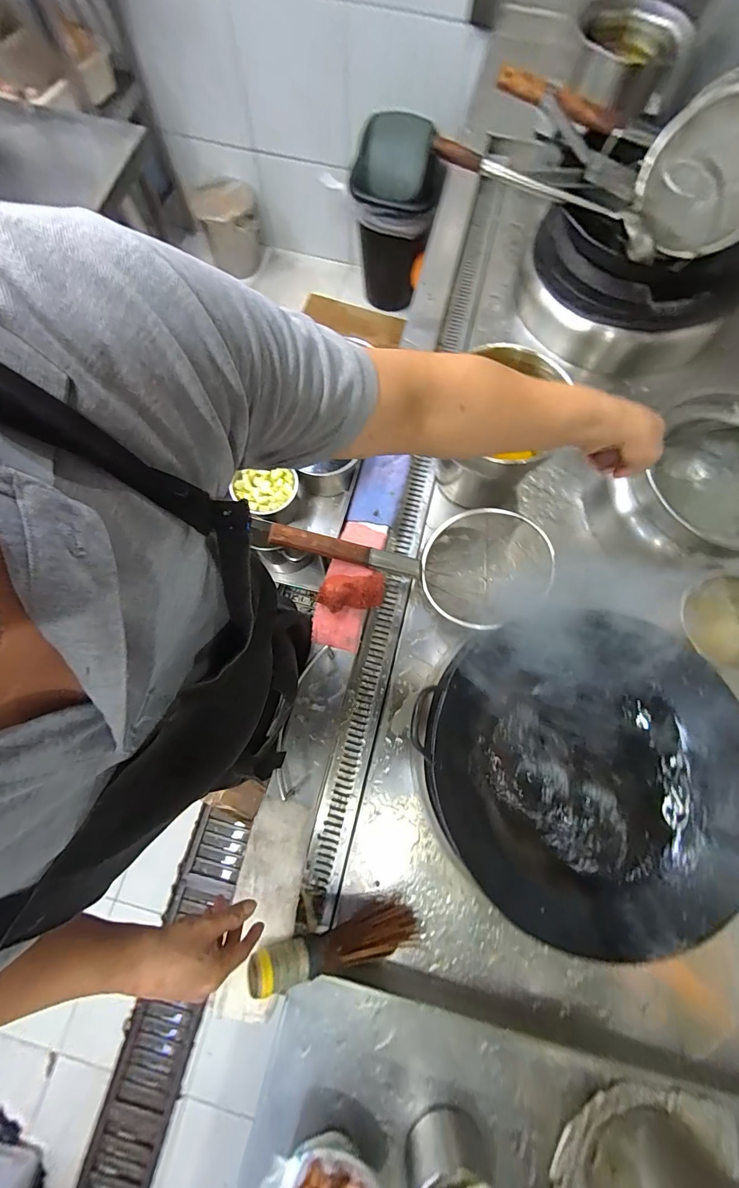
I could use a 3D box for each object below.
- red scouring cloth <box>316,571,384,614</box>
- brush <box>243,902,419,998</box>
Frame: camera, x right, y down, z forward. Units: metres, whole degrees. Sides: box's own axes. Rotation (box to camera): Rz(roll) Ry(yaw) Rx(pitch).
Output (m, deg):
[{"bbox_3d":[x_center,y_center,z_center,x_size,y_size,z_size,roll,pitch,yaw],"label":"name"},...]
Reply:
[{"bbox_3d":[-0.034,-0.006,0.691,0.116,0.047,0.067,-4,75,-2],"label":"red scouring cloth"},{"bbox_3d":[-0.044,0.528,0.597,0.264,0.062,0.051,5,73,-27],"label":"brush"}]

